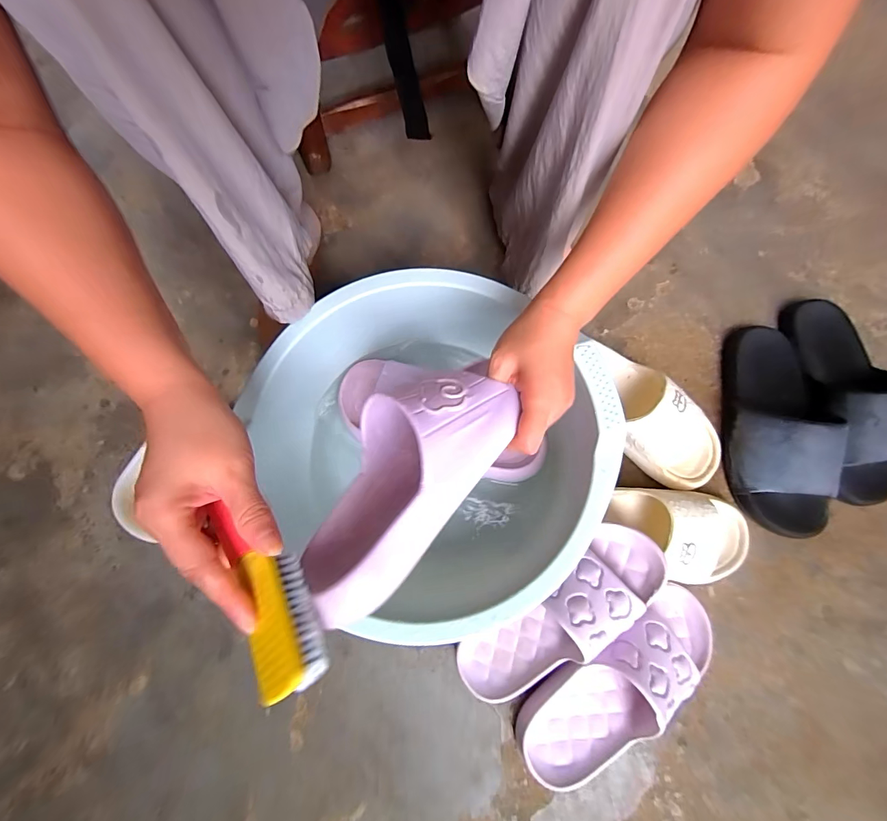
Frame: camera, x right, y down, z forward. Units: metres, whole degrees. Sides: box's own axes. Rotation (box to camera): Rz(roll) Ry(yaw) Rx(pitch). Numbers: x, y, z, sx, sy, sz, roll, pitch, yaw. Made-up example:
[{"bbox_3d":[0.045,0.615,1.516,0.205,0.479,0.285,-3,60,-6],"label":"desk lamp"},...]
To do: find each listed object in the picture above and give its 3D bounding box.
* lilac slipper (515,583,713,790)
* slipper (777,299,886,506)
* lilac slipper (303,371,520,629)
[{"bbox_3d":[0.191,0.296,0.415,0.253,0.077,0.101,-43,79,-8],"label":"lilac slipper"},{"bbox_3d":[0.501,-0.022,0.482,0.122,0.074,0.267,-9,77,0],"label":"slipper"},{"bbox_3d":[-0.035,0.041,0.292,0.105,0.075,0.192,38,81,9],"label":"lilac slipper"}]

